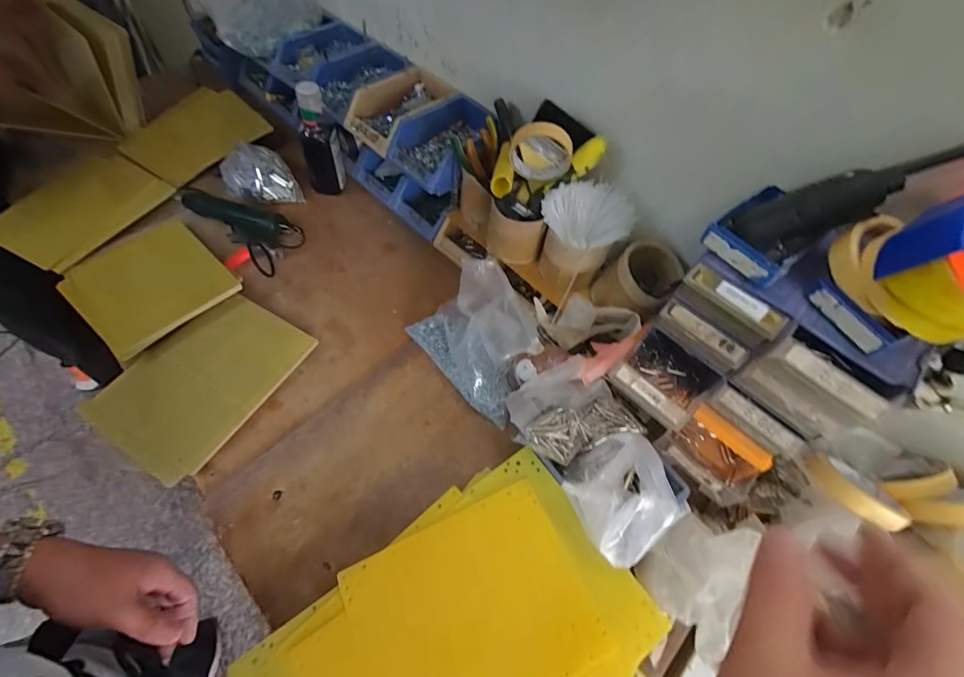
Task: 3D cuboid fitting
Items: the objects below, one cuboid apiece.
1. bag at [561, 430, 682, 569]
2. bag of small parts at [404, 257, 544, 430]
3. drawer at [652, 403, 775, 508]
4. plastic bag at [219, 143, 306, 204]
[{"bbox_3d":[0.158,0.180,0.493,0.113,0.063,0.126,-23,59,-16],"label":"bag"},{"bbox_3d":[0.000,-0.005,0.648,0.145,0.116,0.210,-34,67,-22],"label":"bag of small parts"},{"bbox_3d":[0.293,0.147,0.545,0.092,0.059,0.109,-35,66,-23],"label":"drawer"},{"bbox_3d":[-0.438,-0.313,0.837,0.155,0.068,0.111,42,64,19],"label":"plastic bag"}]

